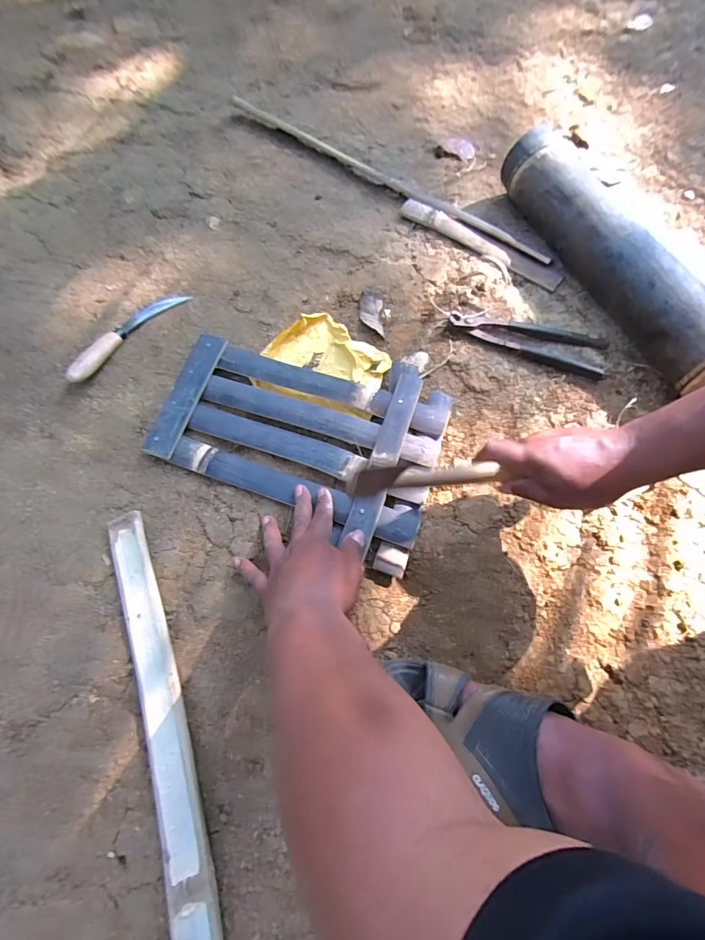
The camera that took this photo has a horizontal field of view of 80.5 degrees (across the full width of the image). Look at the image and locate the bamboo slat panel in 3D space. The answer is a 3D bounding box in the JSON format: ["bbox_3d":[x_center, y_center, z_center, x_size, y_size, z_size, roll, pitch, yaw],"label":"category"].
[{"bbox_3d":[-0.063,-0.058,0.515,0.336,0.033,0.263,17,67,9],"label":"bamboo slat panel"}]

